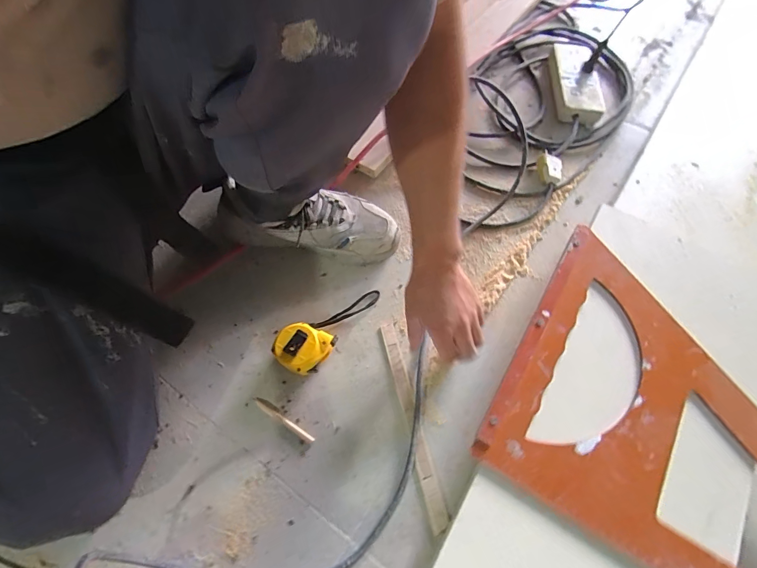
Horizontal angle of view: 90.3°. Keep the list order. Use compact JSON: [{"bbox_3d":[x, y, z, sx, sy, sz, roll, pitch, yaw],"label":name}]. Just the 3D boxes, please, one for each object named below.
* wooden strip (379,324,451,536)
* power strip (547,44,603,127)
[{"bbox_3d":[0.040,0.165,0.466,0.021,0.006,0.243,-13,65,-5],"label":"wooden strip"},{"bbox_3d":[0.374,-0.385,0.711,0.078,0.036,0.205,4,64,3],"label":"power strip"}]

